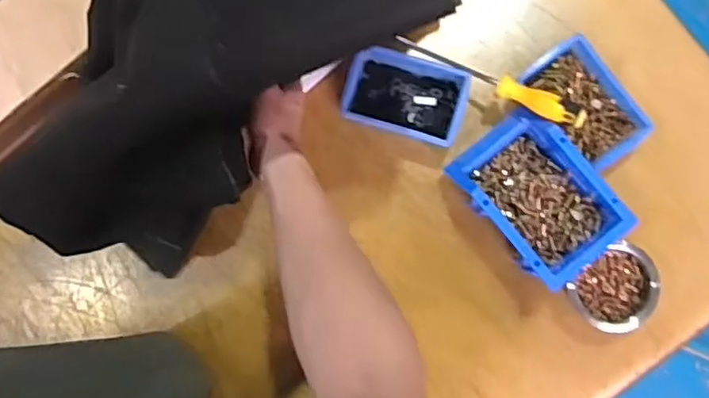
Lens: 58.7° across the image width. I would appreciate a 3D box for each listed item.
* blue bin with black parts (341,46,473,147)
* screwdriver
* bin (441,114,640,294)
[{"bbox_3d":[0.063,-0.128,0.768,0.138,0.036,0.099,16,88,4],"label":"blue bin with black parts"},{"bbox_3d":[0.154,-0.146,0.756,0.252,0.028,0.027,31,90,26],"label":"screwdriver"},{"bbox_3d":[0.213,-0.002,0.750,0.134,0.071,0.184,-39,86,1],"label":"bin"}]

